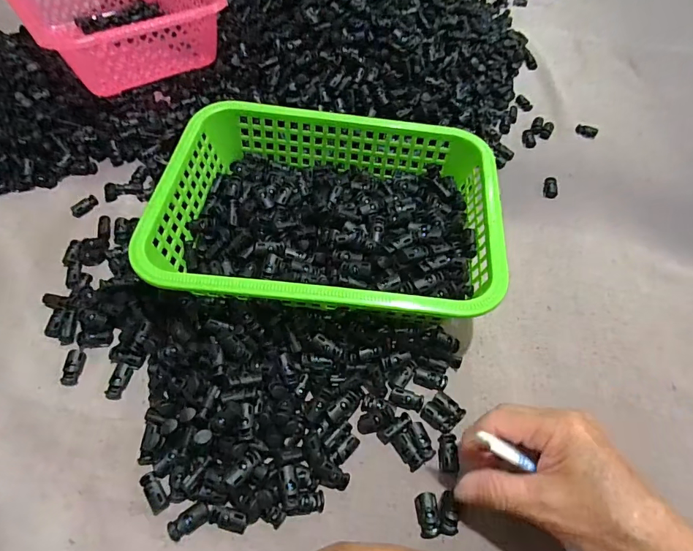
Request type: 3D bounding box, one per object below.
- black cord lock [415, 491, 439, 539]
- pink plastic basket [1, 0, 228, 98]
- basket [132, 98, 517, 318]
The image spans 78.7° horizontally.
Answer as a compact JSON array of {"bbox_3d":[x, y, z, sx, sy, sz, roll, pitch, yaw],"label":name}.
[{"bbox_3d":[0.058,0.170,0.301,0.014,0.008,0.028,-2,57,-4],"label":"black cord lock"},{"bbox_3d":[-0.318,-0.350,0.581,0.202,0.103,0.291,-33,64,-22],"label":"pink plastic basket"},{"bbox_3d":[-0.016,-0.055,0.400,0.295,0.082,0.211,5,56,0],"label":"basket"}]

